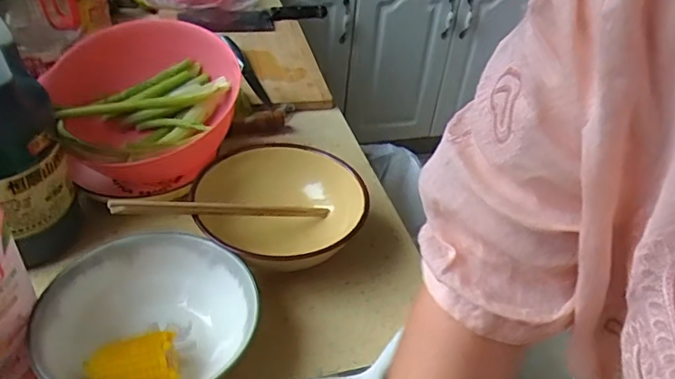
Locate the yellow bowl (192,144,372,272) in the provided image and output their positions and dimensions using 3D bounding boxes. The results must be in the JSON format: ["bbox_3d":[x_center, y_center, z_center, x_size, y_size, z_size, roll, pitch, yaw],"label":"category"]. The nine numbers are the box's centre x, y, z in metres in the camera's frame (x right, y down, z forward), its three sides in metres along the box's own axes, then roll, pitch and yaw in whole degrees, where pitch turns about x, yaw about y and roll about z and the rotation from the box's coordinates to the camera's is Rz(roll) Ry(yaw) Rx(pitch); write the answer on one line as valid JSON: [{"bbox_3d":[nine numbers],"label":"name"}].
[{"bbox_3d":[-0.065,0.033,0.577,0.163,0.091,0.158,4,39,-3],"label":"yellow bowl"}]

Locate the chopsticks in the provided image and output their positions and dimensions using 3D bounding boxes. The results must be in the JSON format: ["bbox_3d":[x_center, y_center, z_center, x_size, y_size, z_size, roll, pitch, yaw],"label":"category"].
[{"bbox_3d":[-0.106,0.021,0.542,0.233,0.018,0.008,4,35,-35],"label":"chopsticks"}]

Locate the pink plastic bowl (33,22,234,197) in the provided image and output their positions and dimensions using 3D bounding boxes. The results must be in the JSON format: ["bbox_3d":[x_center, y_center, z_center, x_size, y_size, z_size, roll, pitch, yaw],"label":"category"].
[{"bbox_3d":[-0.222,-0.095,0.636,0.203,0.168,0.142,-14,43,-24],"label":"pink plastic bowl"}]

